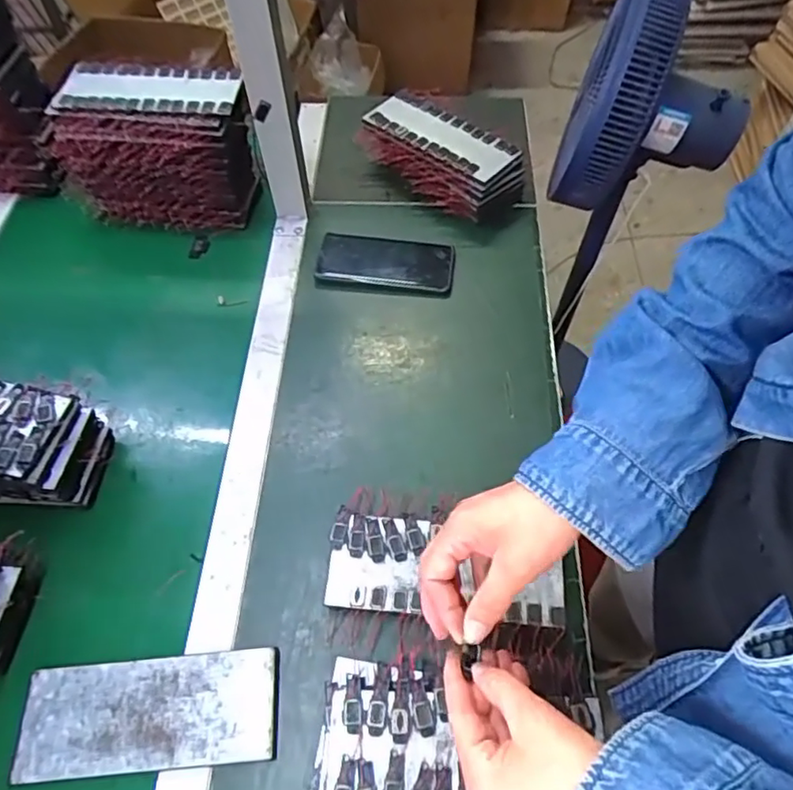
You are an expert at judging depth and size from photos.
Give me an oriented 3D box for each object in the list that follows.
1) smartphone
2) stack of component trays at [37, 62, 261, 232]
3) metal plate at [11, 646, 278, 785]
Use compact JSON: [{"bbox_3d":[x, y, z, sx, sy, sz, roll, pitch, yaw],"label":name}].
[{"bbox_3d":[-0.014,-0.165,0.726,0.164,0.013,0.081,4,59,4],"label":"smartphone"},{"bbox_3d":[-0.287,-0.298,0.734,0.232,0.159,0.103,3,59,3],"label":"stack of component trays"},{"bbox_3d":[-0.197,0.256,0.478,0.201,0.008,0.081,-5,59,-1],"label":"metal plate"}]

